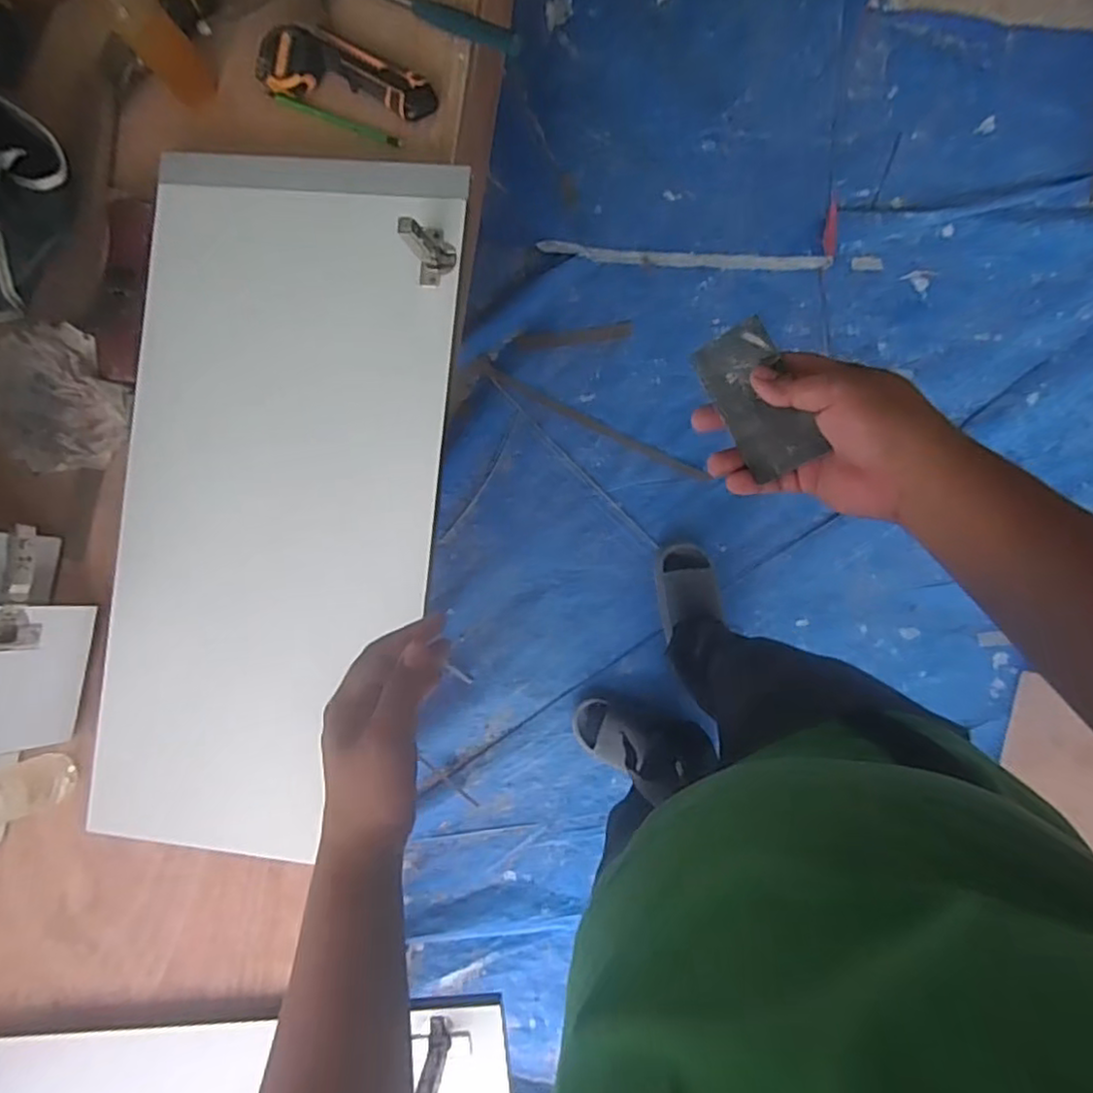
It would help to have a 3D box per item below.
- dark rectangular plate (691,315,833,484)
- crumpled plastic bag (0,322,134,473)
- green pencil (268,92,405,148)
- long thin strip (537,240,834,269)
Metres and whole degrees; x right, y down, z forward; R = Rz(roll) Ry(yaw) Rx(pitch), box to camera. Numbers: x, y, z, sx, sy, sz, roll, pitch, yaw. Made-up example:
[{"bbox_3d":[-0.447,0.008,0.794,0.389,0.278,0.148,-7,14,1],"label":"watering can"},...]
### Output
[{"bbox_3d":[0.139,-0.095,0.440,0.048,0.006,0.097,-27,91,28],"label":"dark rectangular plate"},{"bbox_3d":[-0.547,-0.163,0.739,0.181,0.039,0.155,-1,89,4],"label":"crumpled plastic bag"},{"bbox_3d":[-0.233,-0.472,0.739,0.155,0.011,0.012,23,91,4],"label":"green pencil"},{"bbox_3d":[0.270,-0.570,1.325,0.561,0.015,0.037,6,89,4],"label":"long thin strip"}]

